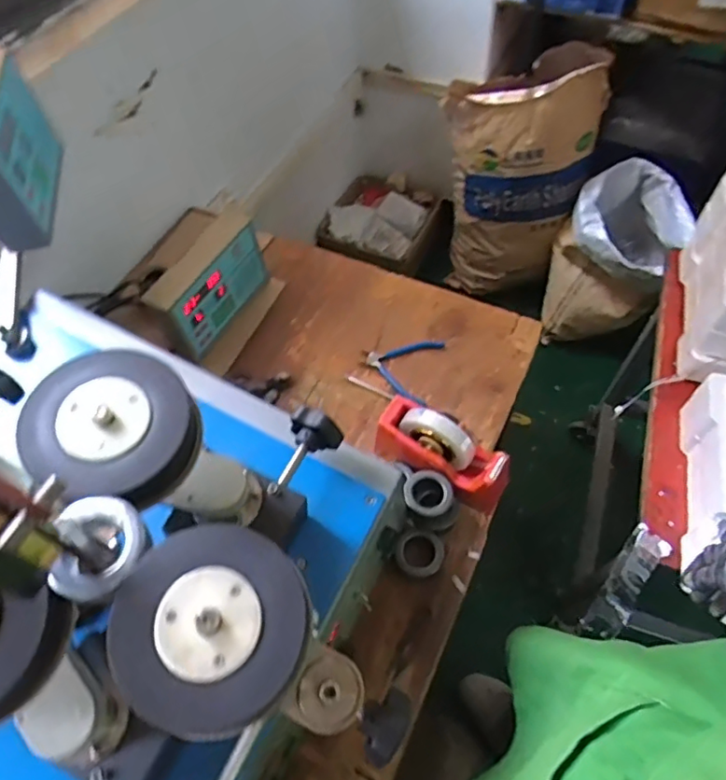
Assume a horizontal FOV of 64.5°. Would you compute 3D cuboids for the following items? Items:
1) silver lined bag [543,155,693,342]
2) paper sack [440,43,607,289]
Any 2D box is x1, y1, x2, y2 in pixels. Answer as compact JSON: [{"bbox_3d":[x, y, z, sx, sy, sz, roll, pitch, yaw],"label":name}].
[{"bbox_3d":[0.711,-0.369,1.673,0.304,0.418,0.325,22,61,15],"label":"silver lined bag"},{"bbox_3d":[0.417,-0.570,1.647,0.381,0.660,0.215,17,60,12],"label":"paper sack"}]

